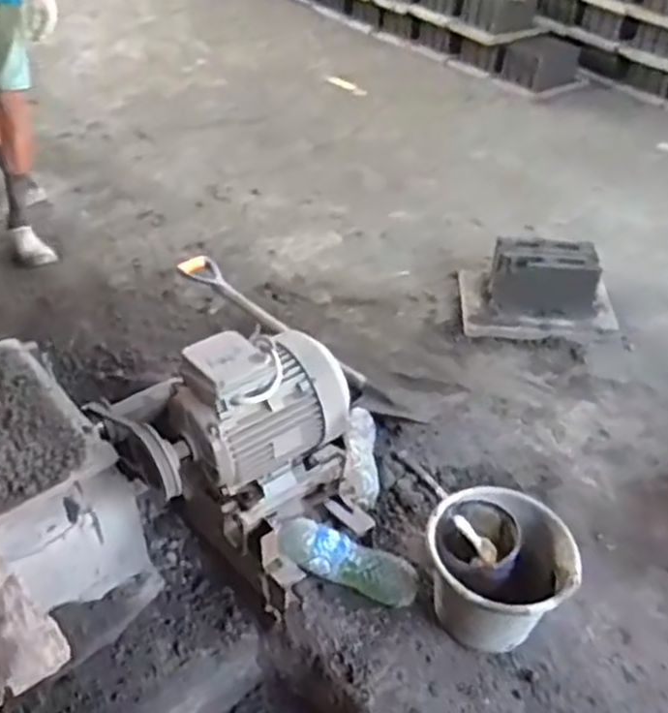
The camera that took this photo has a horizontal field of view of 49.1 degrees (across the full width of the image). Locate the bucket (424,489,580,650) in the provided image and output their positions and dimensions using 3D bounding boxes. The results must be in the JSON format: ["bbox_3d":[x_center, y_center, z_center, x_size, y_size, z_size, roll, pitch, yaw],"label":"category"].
[{"bbox_3d":[0.307,0.404,1.362,0.260,0.194,0.254,3,41,-3],"label":"bucket"}]

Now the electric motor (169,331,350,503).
[{"bbox_3d":[-0.129,0.082,1.323,0.296,0.226,0.189,-24,49,-29],"label":"electric motor"}]

